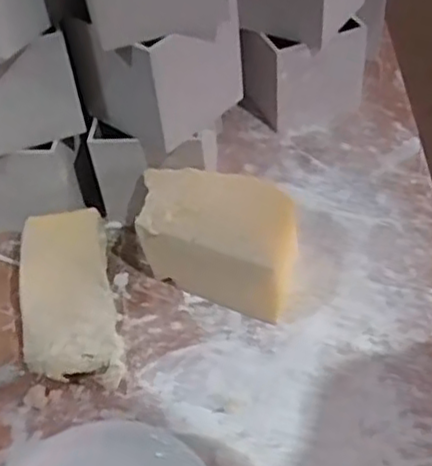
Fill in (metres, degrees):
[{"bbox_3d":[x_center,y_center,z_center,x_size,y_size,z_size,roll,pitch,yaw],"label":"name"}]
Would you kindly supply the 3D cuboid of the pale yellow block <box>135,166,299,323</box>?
[{"bbox_3d":[0.006,0.000,0.659,0.163,0.078,0.106,17,49,21],"label":"pale yellow block"}]

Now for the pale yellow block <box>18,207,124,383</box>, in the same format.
[{"bbox_3d":[-0.138,0.058,0.649,0.086,0.053,0.181,-11,46,-6],"label":"pale yellow block"}]

